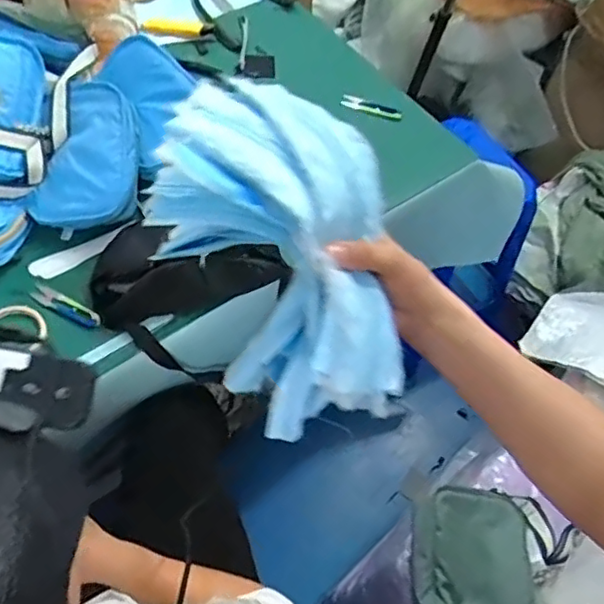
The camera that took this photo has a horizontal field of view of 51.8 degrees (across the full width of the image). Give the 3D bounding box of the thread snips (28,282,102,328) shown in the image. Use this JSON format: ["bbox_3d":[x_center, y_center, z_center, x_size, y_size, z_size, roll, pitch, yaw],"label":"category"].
[{"bbox_3d":[-0.336,0.008,0.886,0.113,0.011,0.029,27,60,12],"label":"thread snips"}]

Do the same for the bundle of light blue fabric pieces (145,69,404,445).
[{"bbox_3d":[-0.008,-0.050,0.498,0.177,0.140,0.260,-22,64,-14],"label":"bundle of light blue fabric pieces"}]

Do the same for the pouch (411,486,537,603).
[{"bbox_3d":[0.258,0.392,0.923,0.182,0.052,0.217,5,58,-1],"label":"pouch"}]

